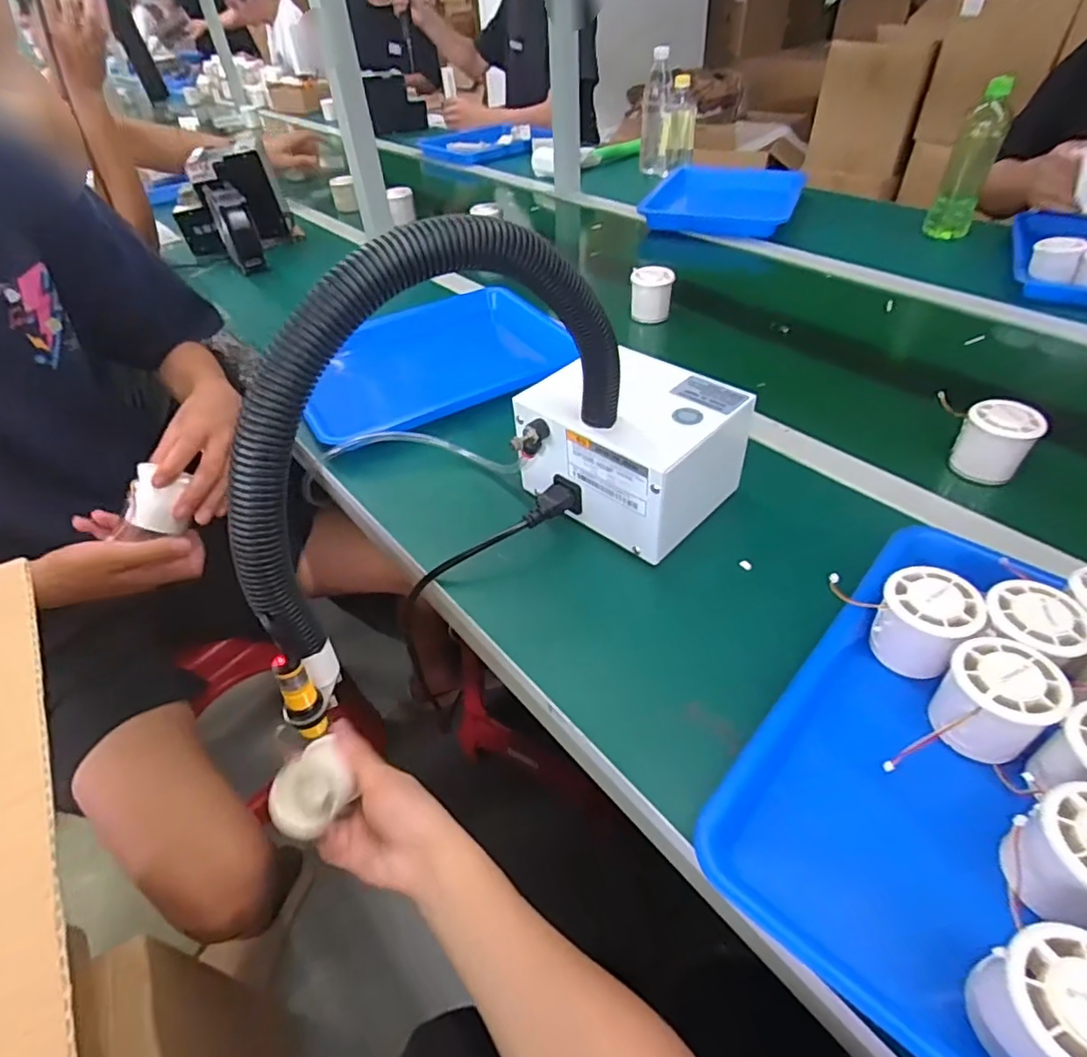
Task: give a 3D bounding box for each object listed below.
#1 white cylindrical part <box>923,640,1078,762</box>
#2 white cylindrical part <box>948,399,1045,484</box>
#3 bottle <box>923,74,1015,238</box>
[{"bbox_3d":[0.270,0.104,0.361,0.054,0.057,0.053,-2,43,2],"label":"white cylindrical part"},{"bbox_3d":[0.406,-0.073,0.545,0.055,0.072,0.055,-2,43,2],"label":"white cylindrical part"},{"bbox_3d":[0.672,-0.576,0.942,0.069,0.192,0.069,19,48,23],"label":"bottle"}]

